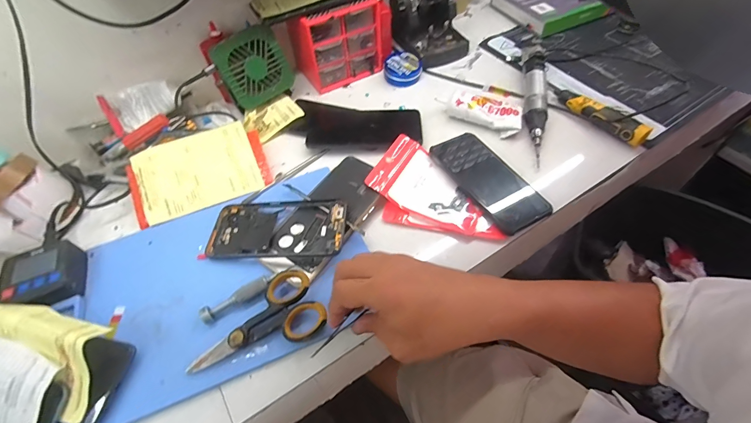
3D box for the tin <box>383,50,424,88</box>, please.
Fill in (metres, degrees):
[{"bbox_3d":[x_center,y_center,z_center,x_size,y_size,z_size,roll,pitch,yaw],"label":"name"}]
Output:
[{"bbox_3d":[0.048,-0.245,0.615,0.060,0.025,0.062,-2,55,2],"label":"tin"}]

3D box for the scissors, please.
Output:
[{"bbox_3d":[-0.122,0.116,0.365,0.135,0.023,0.069,-24,57,-13],"label":"scissors"}]

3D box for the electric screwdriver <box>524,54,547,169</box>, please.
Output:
[{"bbox_3d":[0.234,-0.154,0.530,0.031,0.041,0.195,10,56,11],"label":"electric screwdriver"}]

